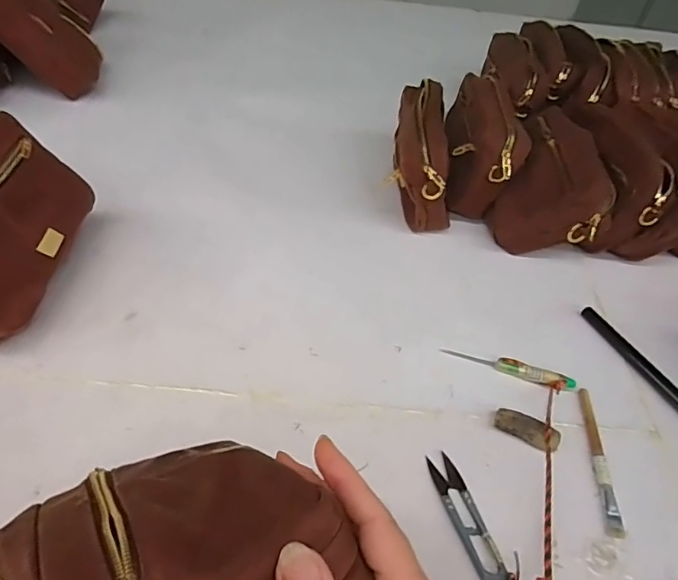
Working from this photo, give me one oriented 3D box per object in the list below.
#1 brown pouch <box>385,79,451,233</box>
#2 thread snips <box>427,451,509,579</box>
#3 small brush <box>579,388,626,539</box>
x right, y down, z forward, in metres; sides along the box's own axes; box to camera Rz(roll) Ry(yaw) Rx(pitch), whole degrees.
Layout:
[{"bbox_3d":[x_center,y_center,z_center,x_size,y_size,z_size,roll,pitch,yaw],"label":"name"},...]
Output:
[{"bbox_3d":[0.101,-0.165,0.634,0.069,0.120,0.187,4,45,-4],"label":"brown pouch"},{"bbox_3d":[0.092,0.162,0.372,0.022,0.011,0.100,-7,47,-14],"label":"thread snips"},{"bbox_3d":[0.213,0.135,0.421,0.013,0.008,0.127,10,45,3],"label":"small brush"}]

